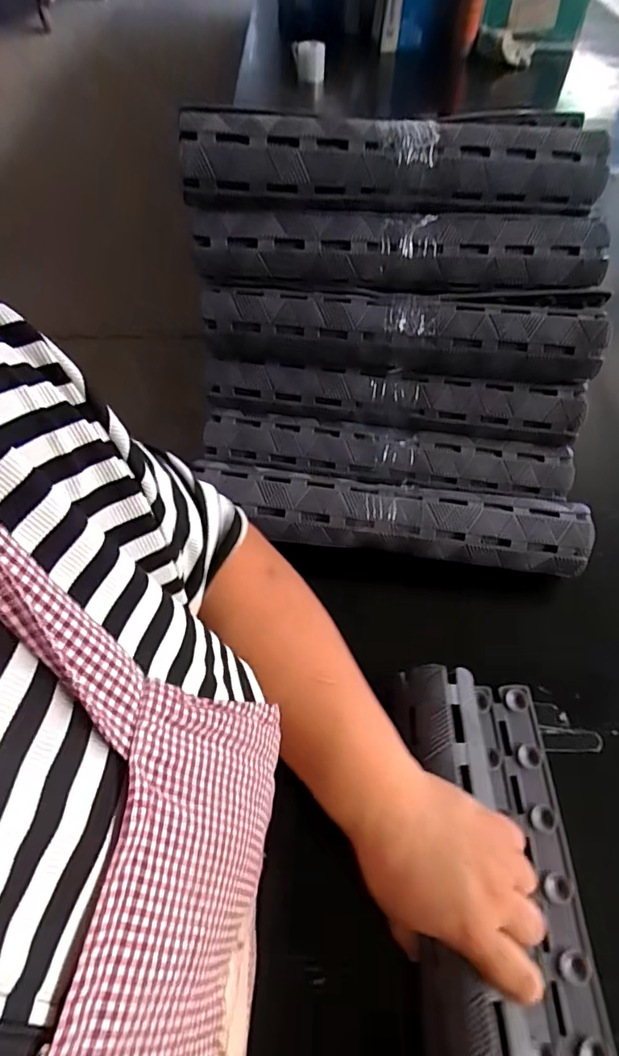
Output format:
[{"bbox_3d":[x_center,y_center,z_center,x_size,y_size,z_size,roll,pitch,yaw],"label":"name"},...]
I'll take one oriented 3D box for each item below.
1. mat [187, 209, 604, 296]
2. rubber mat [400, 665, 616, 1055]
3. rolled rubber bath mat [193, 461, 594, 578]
[{"bbox_3d":[0.087,-0.269,0.525,0.395,0.053,0.064,1,56,-1],"label":"mat"},{"bbox_3d":[0.138,0.297,0.360,0.148,0.050,0.398,24,49,-30],"label":"rubber mat"},{"bbox_3d":[0.083,-0.011,0.544,0.379,0.047,0.067,7,56,4],"label":"rolled rubber bath mat"}]

